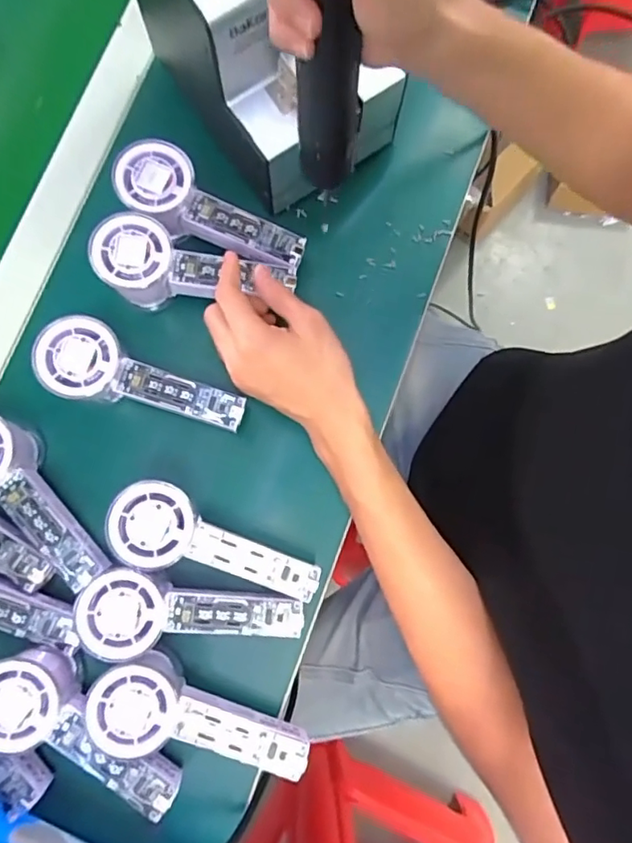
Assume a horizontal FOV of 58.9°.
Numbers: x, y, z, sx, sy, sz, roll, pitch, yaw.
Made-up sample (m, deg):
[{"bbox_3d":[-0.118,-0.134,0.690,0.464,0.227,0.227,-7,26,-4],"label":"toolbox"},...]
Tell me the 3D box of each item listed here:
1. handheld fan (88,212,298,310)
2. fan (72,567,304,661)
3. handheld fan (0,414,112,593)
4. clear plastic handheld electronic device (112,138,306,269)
[{"bbox_3d":[-0.093,-0.115,0.427,0.146,0.037,0.057,8,80,-16],"label":"handheld fan"},{"bbox_3d":[-0.086,0.132,0.386,0.146,0.035,0.053,7,80,-12],"label":"fan"},{"bbox_3d":[-0.207,0.052,0.411,0.056,0.064,0.146,-46,98,-10],"label":"handheld fan"},{"bbox_3d":[-0.080,-0.158,0.431,0.149,0.040,0.054,25,81,-9],"label":"clear plastic handheld electronic device"}]

